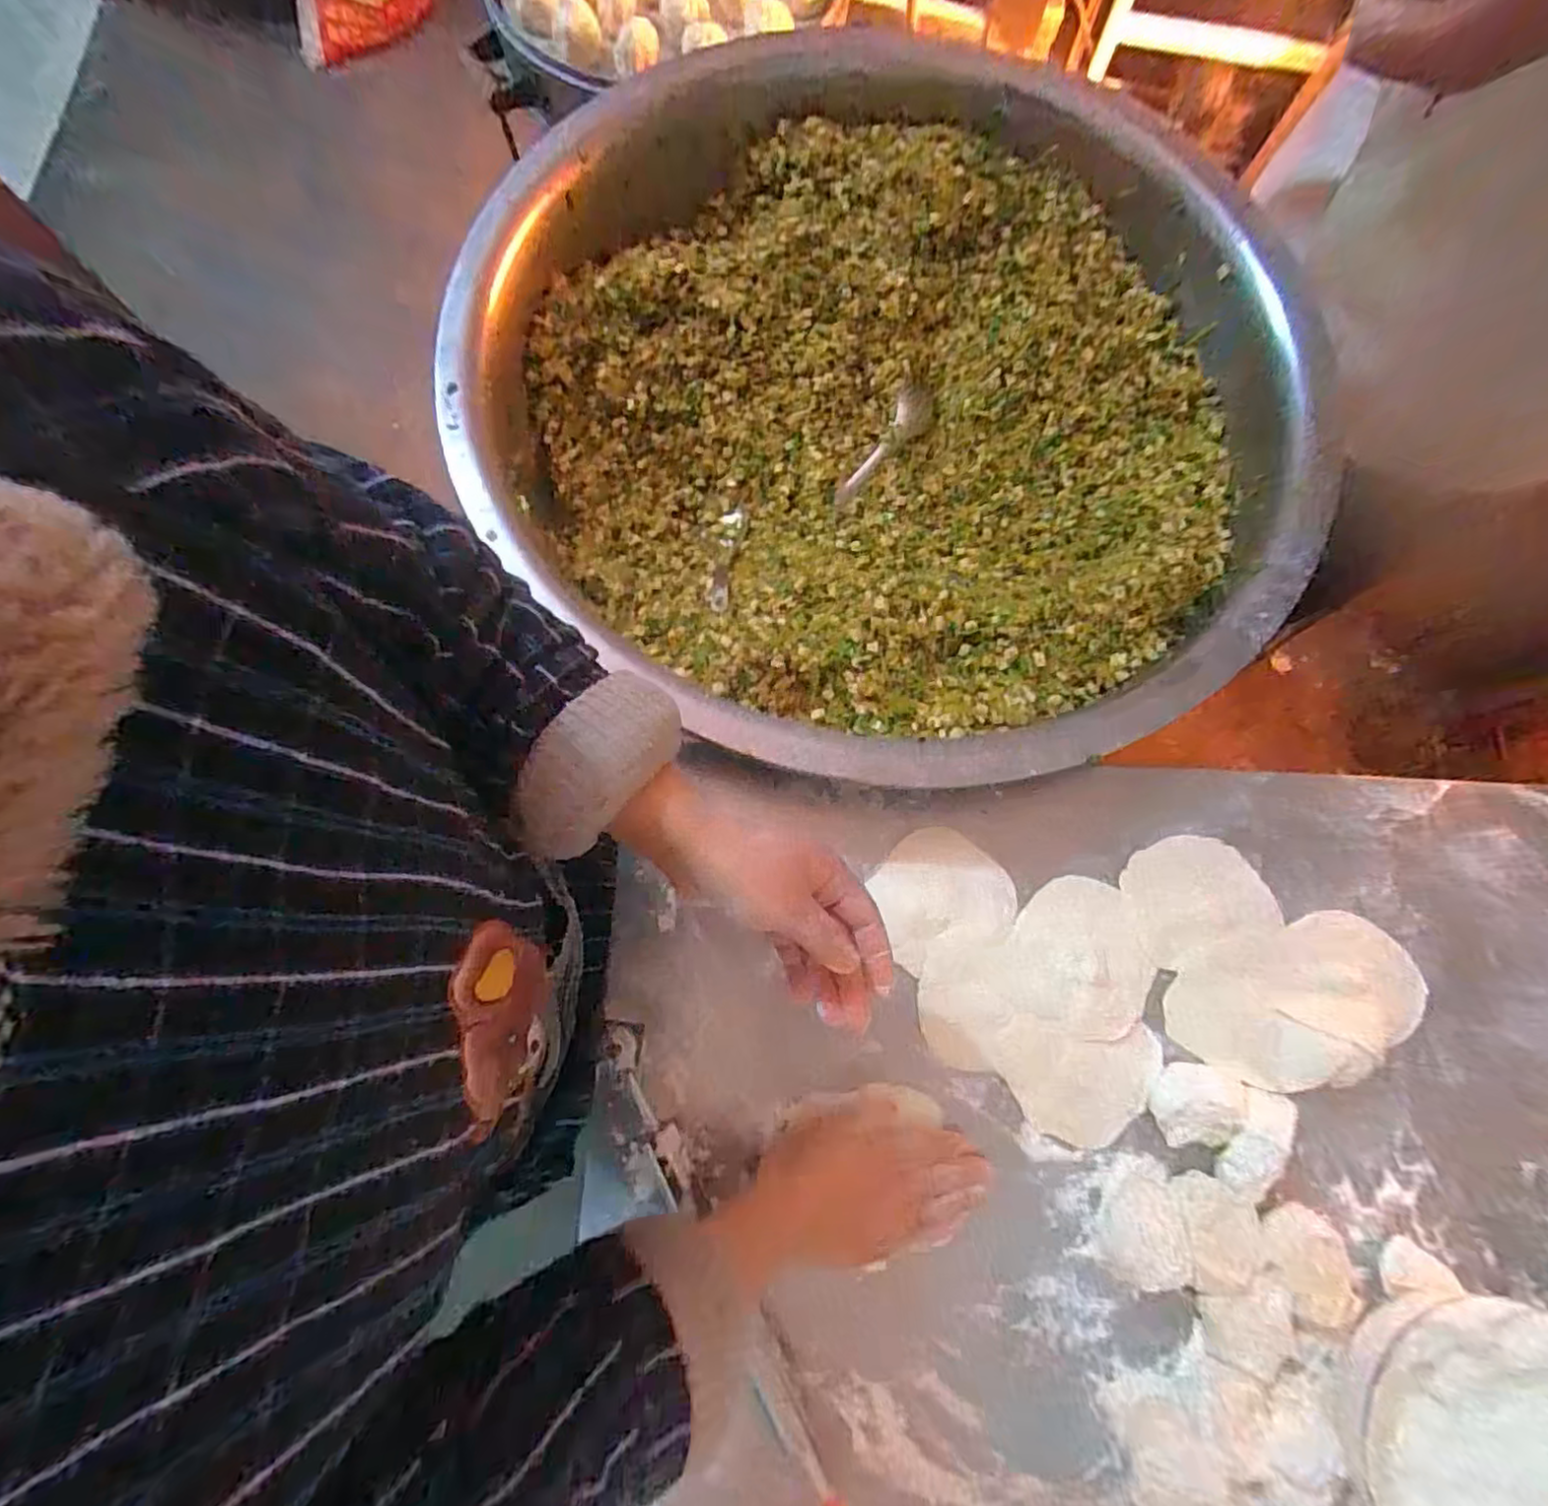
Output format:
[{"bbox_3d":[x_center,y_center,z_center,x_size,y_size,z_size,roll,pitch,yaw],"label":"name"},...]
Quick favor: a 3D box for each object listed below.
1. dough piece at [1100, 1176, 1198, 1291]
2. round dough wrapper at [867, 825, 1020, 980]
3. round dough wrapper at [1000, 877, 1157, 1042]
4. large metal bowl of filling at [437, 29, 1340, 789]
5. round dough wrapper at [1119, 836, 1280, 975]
[{"bbox_3d":[0.247,0.321,0.437,0.051,0.021,0.059,-8,77,-3],"label":"dough piece"},{"bbox_3d":[0.126,0.106,0.488,0.099,0.012,0.091,0,77,-1],"label":"round dough wrapper"},{"bbox_3d":[0.226,0.150,0.477,0.104,0.013,0.111,0,77,-1],"label":"round dough wrapper"},{"bbox_3d":[0.100,-0.337,0.602,0.704,0.147,0.695,0,77,-1],"label":"large metal bowl of filling"},{"bbox_3d":[0.322,0.111,0.493,0.110,0.005,0.092,-9,77,-4],"label":"round dough wrapper"}]

